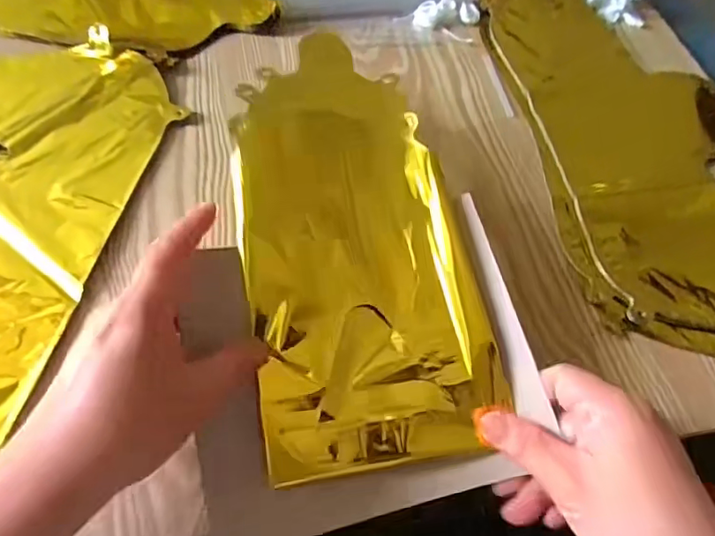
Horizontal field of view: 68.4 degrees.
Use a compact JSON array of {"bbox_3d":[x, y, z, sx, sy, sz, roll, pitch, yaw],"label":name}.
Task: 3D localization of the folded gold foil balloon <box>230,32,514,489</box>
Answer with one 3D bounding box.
[{"bbox_3d":[-0.004,-0.022,0.320,0.131,0.016,0.270,-10,74,-4],"label":"folded gold foil balloon"}]

